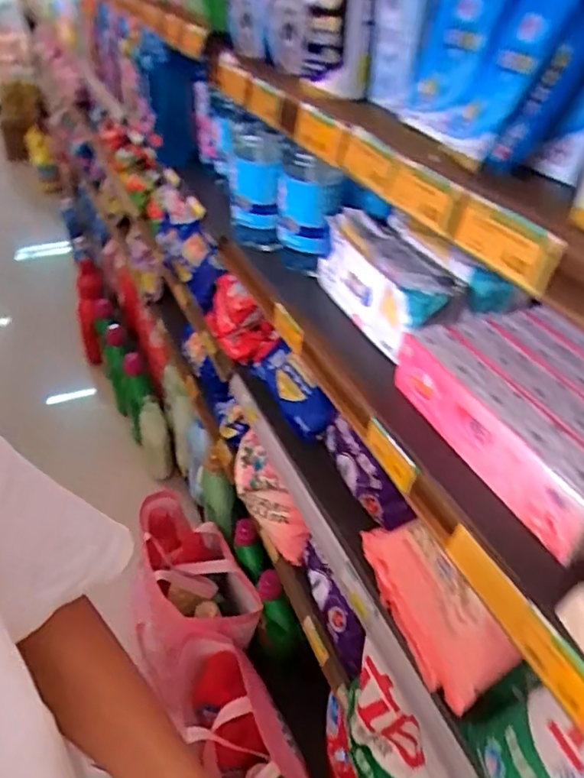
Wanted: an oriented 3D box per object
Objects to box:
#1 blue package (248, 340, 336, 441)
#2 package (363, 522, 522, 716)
[{"bbox_3d":[-0.001,-0.003,1.077,0.070,0.084,0.239,-17,42,-23],"label":"blue package"},{"bbox_3d":[0.165,0.254,0.727,0.078,0.114,0.244,-15,41,-21],"label":"package"}]

